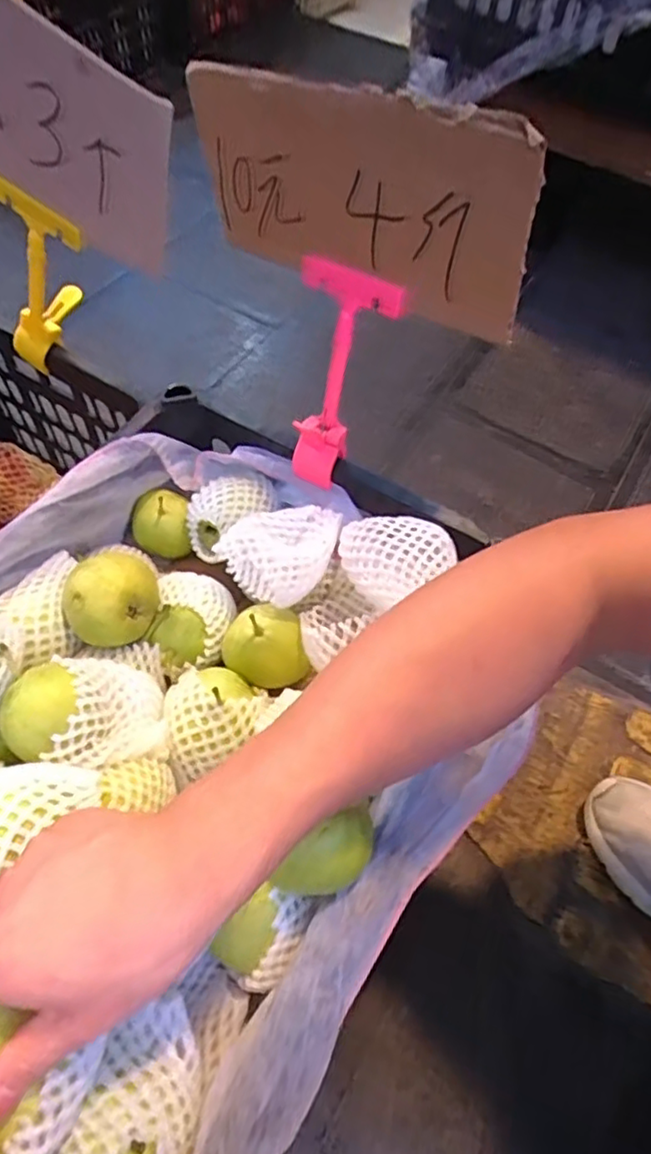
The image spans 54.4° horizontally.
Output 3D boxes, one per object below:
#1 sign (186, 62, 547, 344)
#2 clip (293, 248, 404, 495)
[{"bbox_3d":[0.018,-0.243,0.408,0.240,0.118,0.011,28,59,21],"label":"sign"},{"bbox_3d":[0.002,-0.148,0.489,0.083,0.170,0.046,18,33,7],"label":"clip"}]

